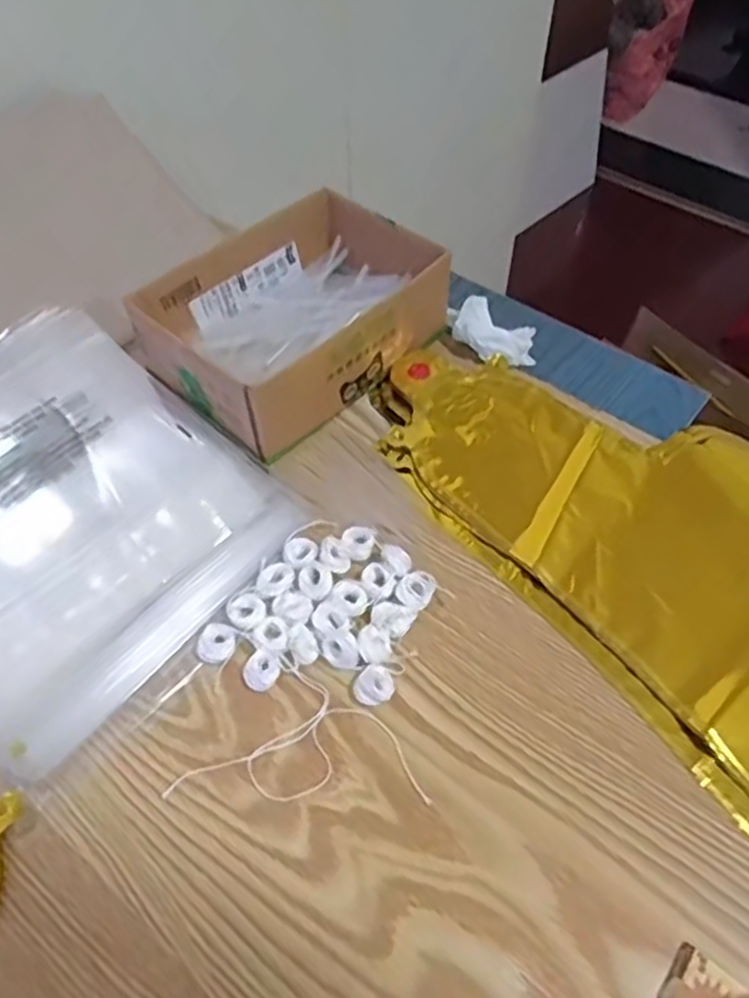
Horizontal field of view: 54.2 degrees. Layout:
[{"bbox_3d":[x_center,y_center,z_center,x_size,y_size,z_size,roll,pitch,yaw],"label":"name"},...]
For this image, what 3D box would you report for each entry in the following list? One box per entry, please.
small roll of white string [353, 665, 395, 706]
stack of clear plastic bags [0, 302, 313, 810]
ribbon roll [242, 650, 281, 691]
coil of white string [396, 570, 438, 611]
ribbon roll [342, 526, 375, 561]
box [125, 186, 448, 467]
[{"bbox_3d":[0.000,0.095,0.375,0.020,0.014,0.019,0,53,0],"label":"small roll of white string"},{"bbox_3d":[-0.202,0.003,0.436,0.288,0.023,0.218,35,61,24],"label":"stack of clear plastic bags"},{"bbox_3d":[-0.059,0.091,0.382,0.018,0.008,0.019,0,53,0],"label":"ribbon roll"},{"bbox_3d":[0.023,0.052,0.407,0.020,0.012,0.021,0,53,0],"label":"coil of white string"},{"bbox_3d":[-0.009,0.025,0.426,0.018,0.006,0.022,-5,53,-3],"label":"ribbon roll"},{"bbox_3d":[-0.054,-0.127,0.509,0.141,0.063,0.190,36,61,24],"label":"box"}]

